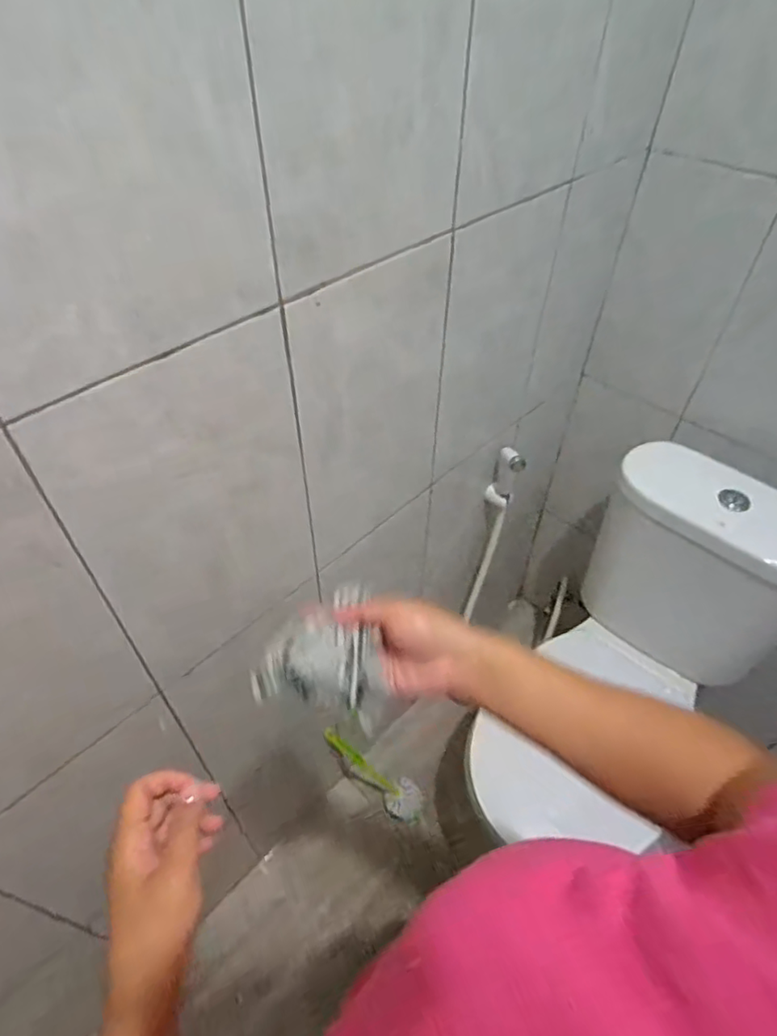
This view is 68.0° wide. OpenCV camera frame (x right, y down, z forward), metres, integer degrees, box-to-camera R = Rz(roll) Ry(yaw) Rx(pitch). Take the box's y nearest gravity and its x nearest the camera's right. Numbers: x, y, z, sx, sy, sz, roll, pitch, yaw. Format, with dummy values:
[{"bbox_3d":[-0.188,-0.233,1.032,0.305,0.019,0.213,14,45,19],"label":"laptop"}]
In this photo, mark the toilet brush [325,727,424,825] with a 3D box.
[{"bbox_3d":[-0.031,0.590,1.315,0.259,0.061,0.077,39,56,12],"label":"toilet brush"}]

